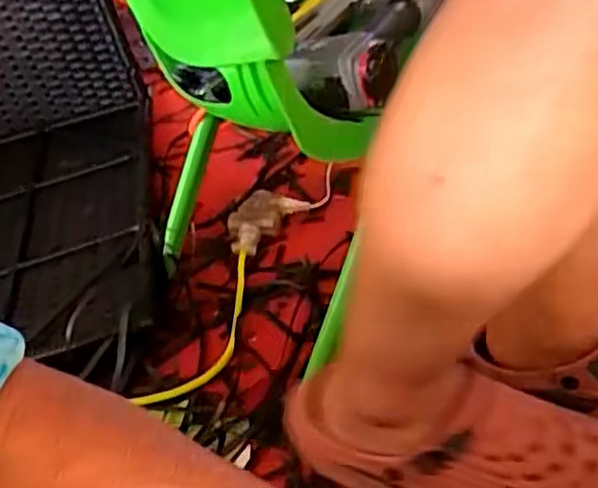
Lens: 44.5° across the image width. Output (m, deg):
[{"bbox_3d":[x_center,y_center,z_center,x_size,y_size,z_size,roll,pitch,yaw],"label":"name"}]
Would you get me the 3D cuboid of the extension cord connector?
[{"bbox_3d":[-0.054,-0.033,0.988,0.119,0.034,0.070,-39,47,-24],"label":"extension cord connector"}]

